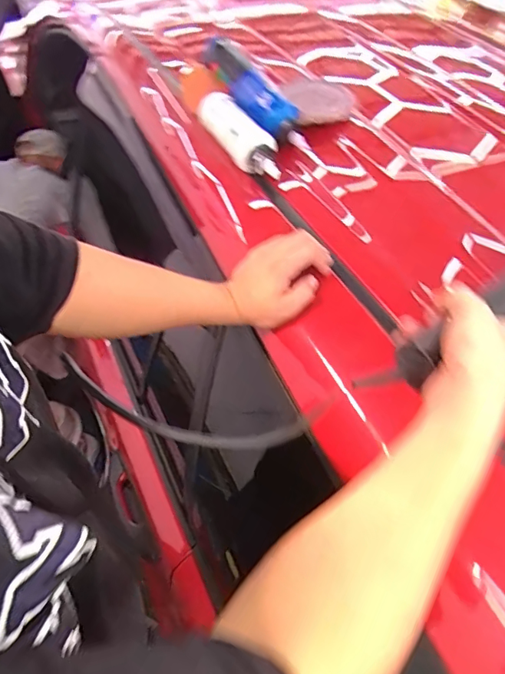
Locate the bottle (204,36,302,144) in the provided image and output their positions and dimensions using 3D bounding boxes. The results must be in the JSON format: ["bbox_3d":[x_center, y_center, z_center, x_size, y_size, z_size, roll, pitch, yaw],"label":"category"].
[{"bbox_3d":[-0.002,-0.397,0.781,0.066,0.044,0.245,-30,73,-24],"label":"bottle"}]

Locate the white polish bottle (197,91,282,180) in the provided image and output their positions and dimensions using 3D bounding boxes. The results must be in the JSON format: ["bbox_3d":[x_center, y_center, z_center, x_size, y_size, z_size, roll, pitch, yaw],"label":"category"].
[{"bbox_3d":[-0.024,-0.311,0.747,0.050,0.054,0.204,-25,56,-21],"label":"white polish bottle"}]

